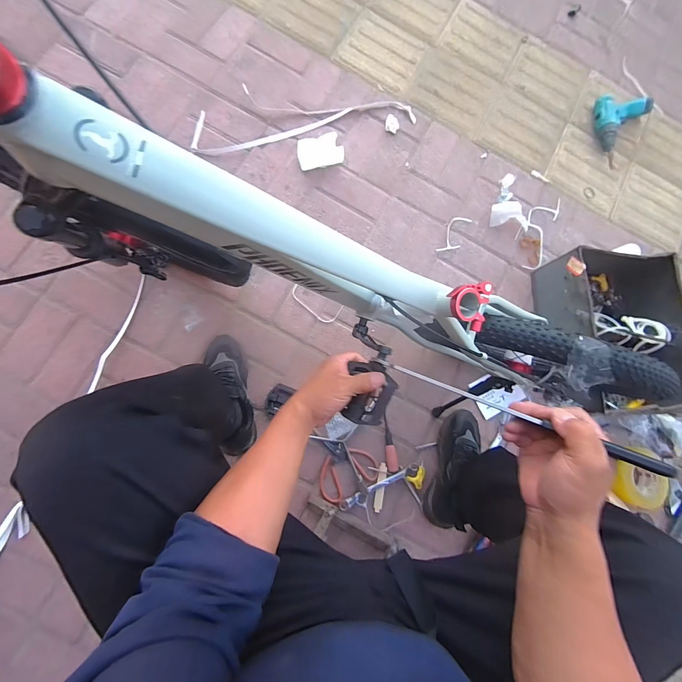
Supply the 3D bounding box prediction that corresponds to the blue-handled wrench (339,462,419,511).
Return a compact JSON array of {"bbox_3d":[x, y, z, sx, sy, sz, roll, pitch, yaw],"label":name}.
[{"bbox_3d":[0.097,0.361,0.796,0.215,0.011,0.030,-25,85,-9],"label":"blue-handled wrench"}]

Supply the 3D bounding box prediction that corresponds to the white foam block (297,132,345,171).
[{"bbox_3d":[-0.059,-0.534,0.907,0.124,0.029,0.085,-12,83,-7],"label":"white foam block"}]

